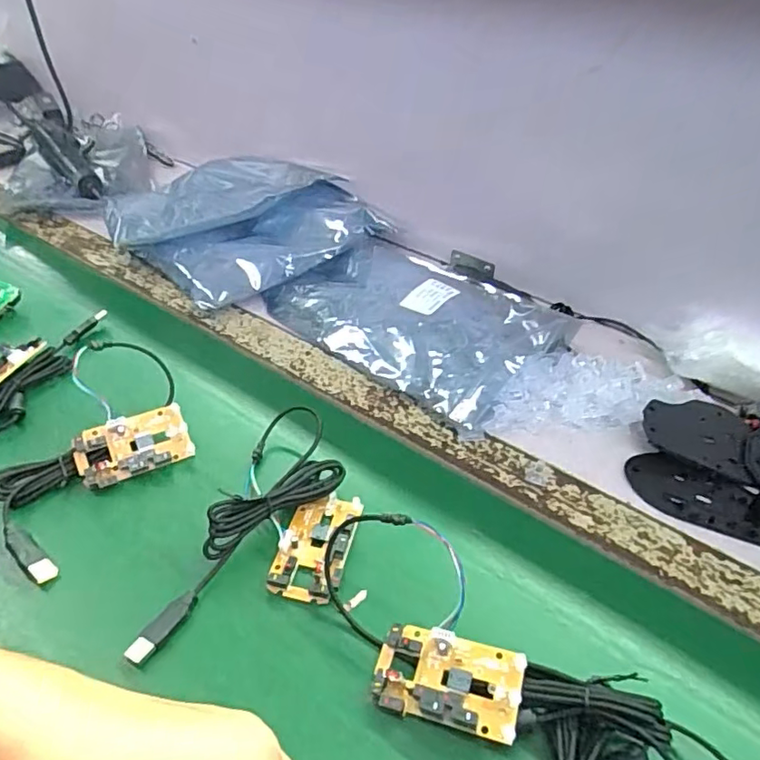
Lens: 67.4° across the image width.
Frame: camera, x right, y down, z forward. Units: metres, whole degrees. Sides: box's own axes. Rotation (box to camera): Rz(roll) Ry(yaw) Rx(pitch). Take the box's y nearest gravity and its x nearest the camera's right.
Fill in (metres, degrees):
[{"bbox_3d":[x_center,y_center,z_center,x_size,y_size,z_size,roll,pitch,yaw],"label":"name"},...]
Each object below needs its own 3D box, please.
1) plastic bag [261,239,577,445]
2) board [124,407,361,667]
[{"bbox_3d":[0.030,-0.072,0.574,0.281,0.039,0.191,30,47,28],"label":"plastic bag"},{"bbox_3d":[-0.066,0.094,0.379,0.096,0.037,0.200,13,41,11],"label":"board"}]

